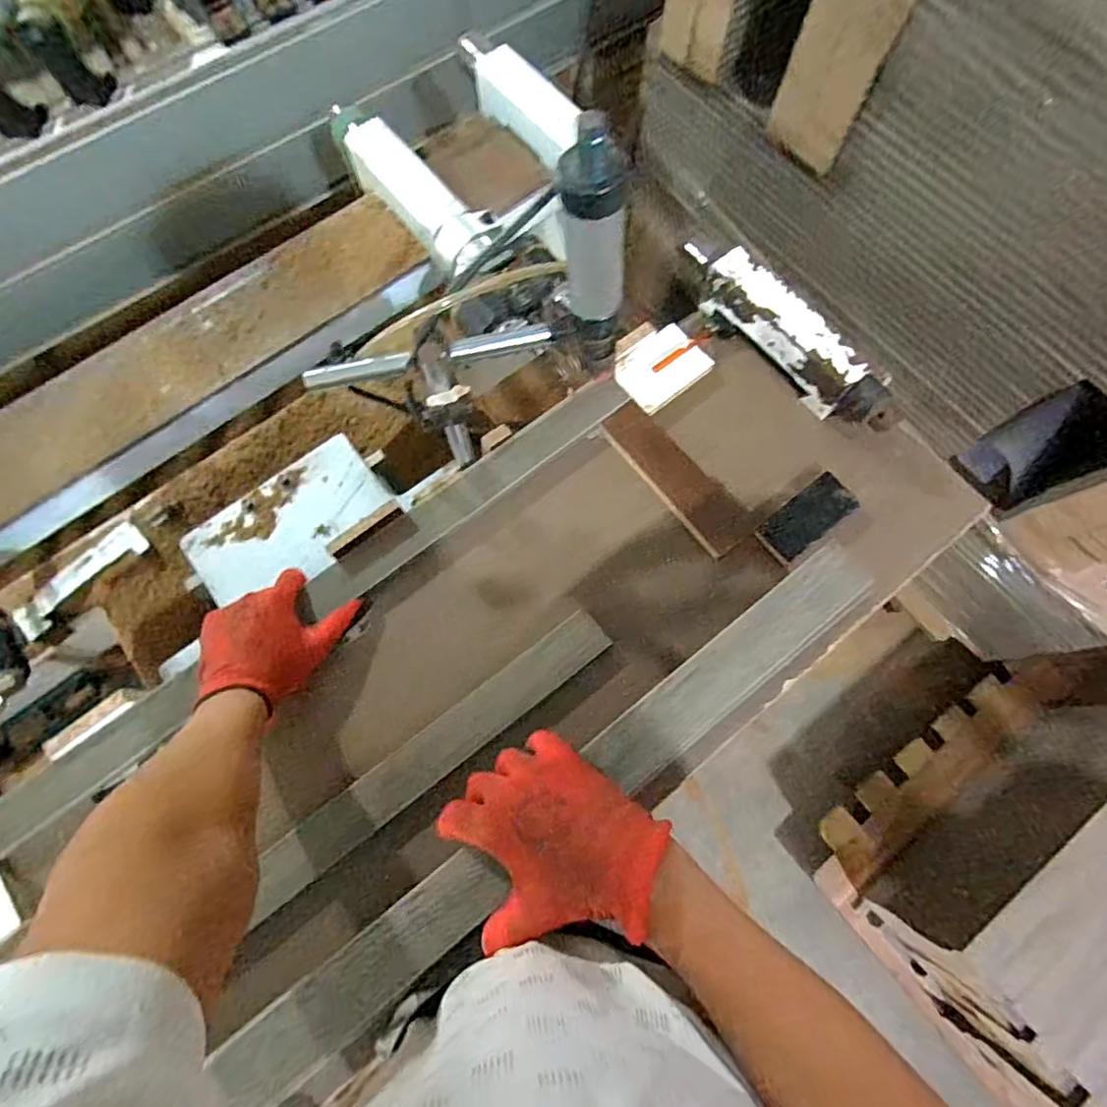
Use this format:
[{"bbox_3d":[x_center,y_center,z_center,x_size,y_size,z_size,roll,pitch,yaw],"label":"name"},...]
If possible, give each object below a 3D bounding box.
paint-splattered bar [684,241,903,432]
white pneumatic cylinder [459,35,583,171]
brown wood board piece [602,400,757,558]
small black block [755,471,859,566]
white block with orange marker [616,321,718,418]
[{"bbox_3d":[0.261,-0.229,0.635,0.051,0.065,0.265,-38,77,-11],"label":"paint-splattered bar"},{"bbox_3d":[-0.051,-0.634,0.808,0.220,0.064,0.069,42,77,-4],"label":"white pneumatic cylinder"},{"bbox_3d":[0.131,-0.083,0.617,0.058,0.007,0.190,-37,76,-11],"label":"brown wood board piece"},{"bbox_3d":[0.260,-0.037,0.597,0.100,0.020,0.048,-37,76,-11],"label":"small black block"},{"bbox_3d":[0.120,-0.209,0.652,0.098,0.022,0.069,-38,77,-11],"label":"white block with orange marker"}]

